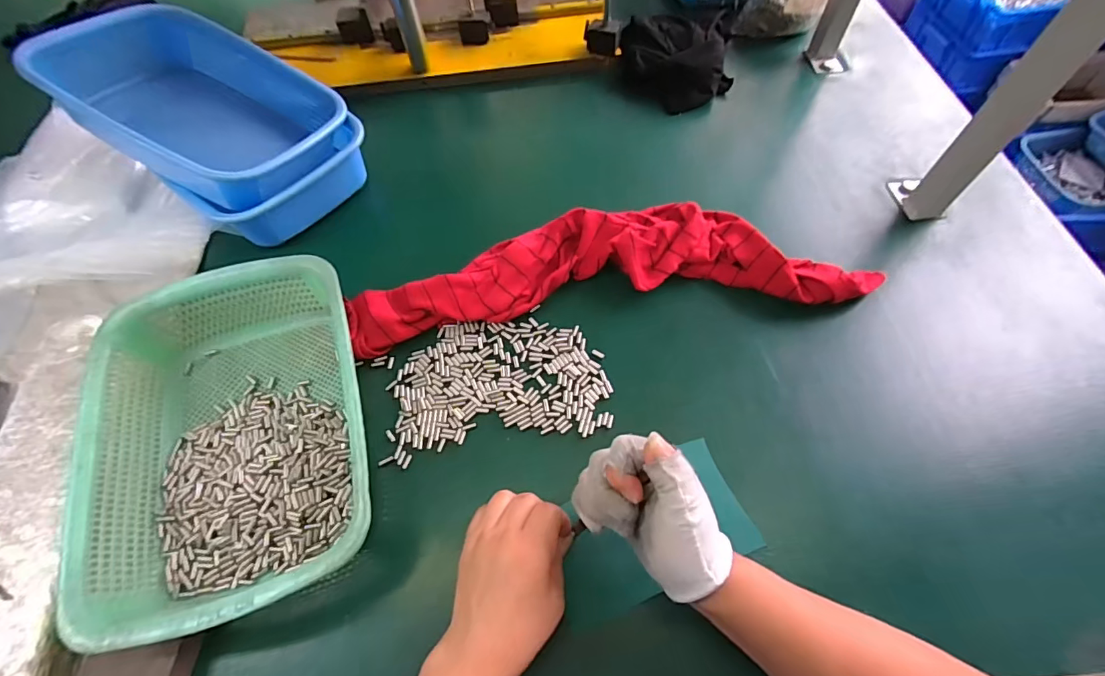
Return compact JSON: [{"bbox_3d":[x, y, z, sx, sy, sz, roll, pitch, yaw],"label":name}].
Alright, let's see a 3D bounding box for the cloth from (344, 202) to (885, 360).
[{"bbox_3d":[0.056,-0.076,0.522,0.553,0.043,0.139,-5,60,-2],"label":"cloth"}]

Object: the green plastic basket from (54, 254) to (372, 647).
[{"bbox_3d":[-0.271,0.083,0.423,0.219,0.078,0.297,-16,61,-7],"label":"green plastic basket"}]

